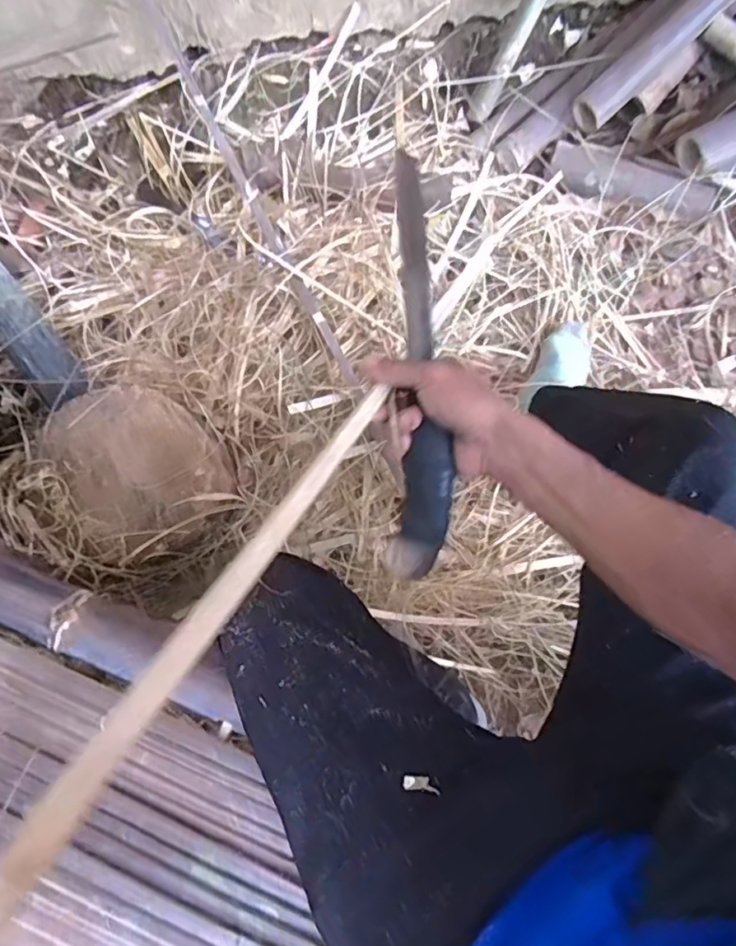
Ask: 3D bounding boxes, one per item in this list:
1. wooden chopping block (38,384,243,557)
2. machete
[{"bbox_3d":[-0.320,-0.005,0.812,0.211,0.096,0.240,-30,78,-10],"label":"wooden chopping block"},{"bbox_3d":[0.037,-0.094,0.457,0.049,0.029,0.346,-2,79,-3],"label":"machete"}]

